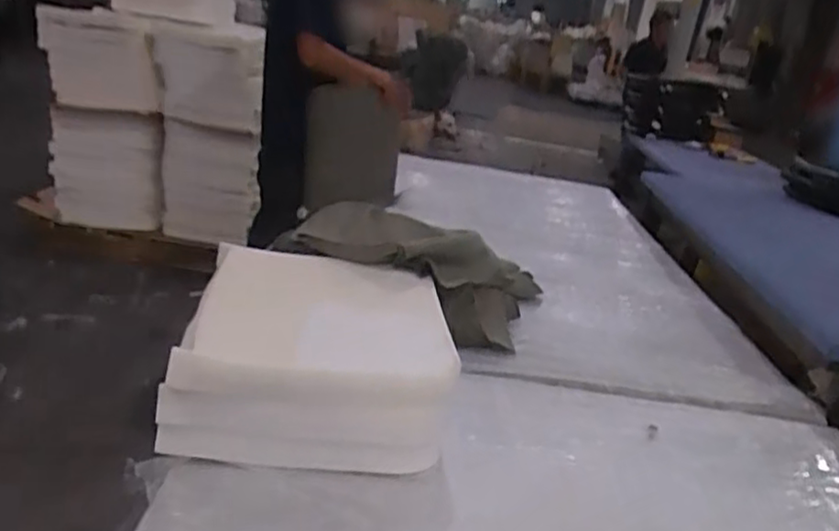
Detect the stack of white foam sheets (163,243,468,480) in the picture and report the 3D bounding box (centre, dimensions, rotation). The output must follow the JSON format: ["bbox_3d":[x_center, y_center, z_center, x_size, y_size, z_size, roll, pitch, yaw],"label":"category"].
[{"bbox_3d":[-0.174,0.151,1.224,0.436,0.185,0.435,7,21,-6],"label":"stack of white foam sheets"}]

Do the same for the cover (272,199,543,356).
[{"bbox_3d":[0.043,0.005,1.578,0.679,0.197,0.323,23,13,-25],"label":"cover"}]

